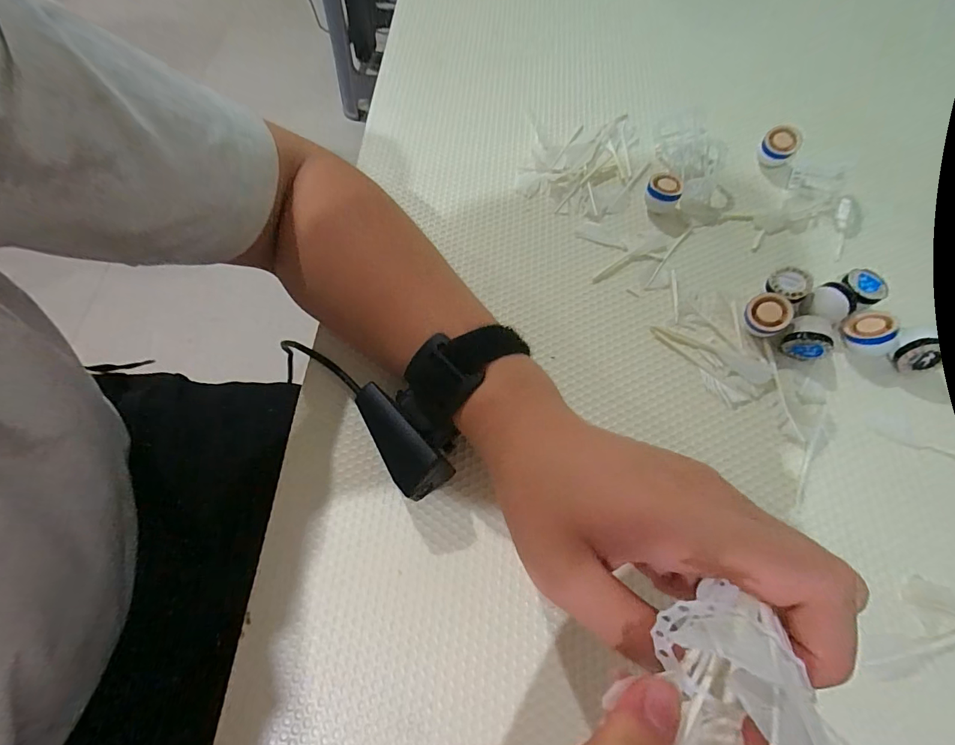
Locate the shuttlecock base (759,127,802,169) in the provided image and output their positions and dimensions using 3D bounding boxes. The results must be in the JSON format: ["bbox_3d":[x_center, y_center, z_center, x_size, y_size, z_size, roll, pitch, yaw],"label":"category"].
[{"bbox_3d":[0.246,-0.184,0.350,0.026,0.026,0.022,35,72,16],"label":"shuttlecock base"}]

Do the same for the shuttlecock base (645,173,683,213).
[{"bbox_3d":[0.146,-0.139,0.337,0.025,0.025,0.021,30,71,14],"label":"shuttlecock base"}]

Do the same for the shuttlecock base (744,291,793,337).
[{"bbox_3d":[0.196,-0.039,0.290,0.026,0.018,0.026,36,98,15],"label":"shuttlecock base"}]

